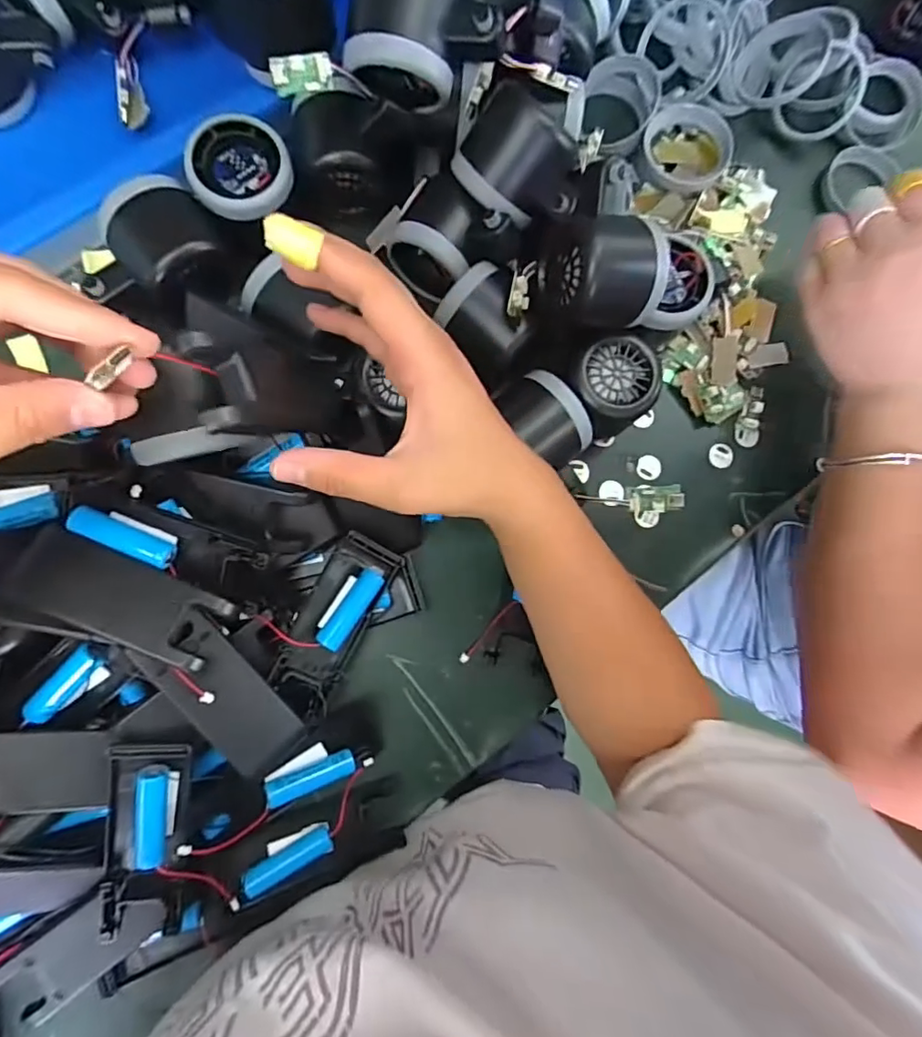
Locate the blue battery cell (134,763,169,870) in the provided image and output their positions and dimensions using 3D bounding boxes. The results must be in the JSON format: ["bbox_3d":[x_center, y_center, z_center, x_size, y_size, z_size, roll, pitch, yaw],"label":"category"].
[{"bbox_3d":[-0.156,0.150,0.276,0.012,0.014,0.050,5,84,-6],"label":"blue battery cell"}]

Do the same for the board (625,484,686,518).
[{"bbox_3d":[0.112,-0.011,0.315,0.031,0.007,0.016,-4,85,11],"label":"board"}]

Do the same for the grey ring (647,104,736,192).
[{"bbox_3d":[0.155,-0.253,0.373,0.049,0.021,0.056,-30,89,-8],"label":"grey ring"}]

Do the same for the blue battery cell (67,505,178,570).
[{"bbox_3d":[-0.168,0.010,0.274,0.050,0.014,0.014,25,83,-4],"label":"blue battery cell"}]

